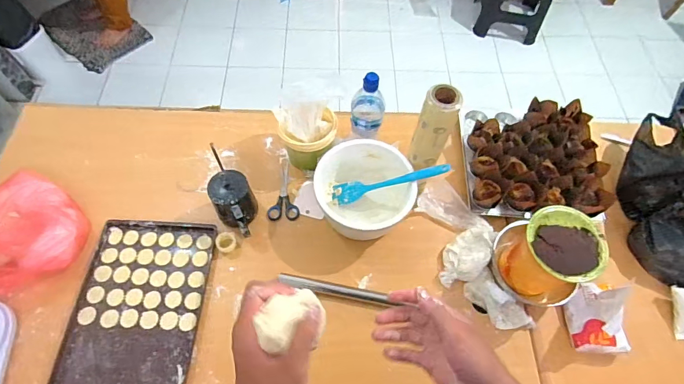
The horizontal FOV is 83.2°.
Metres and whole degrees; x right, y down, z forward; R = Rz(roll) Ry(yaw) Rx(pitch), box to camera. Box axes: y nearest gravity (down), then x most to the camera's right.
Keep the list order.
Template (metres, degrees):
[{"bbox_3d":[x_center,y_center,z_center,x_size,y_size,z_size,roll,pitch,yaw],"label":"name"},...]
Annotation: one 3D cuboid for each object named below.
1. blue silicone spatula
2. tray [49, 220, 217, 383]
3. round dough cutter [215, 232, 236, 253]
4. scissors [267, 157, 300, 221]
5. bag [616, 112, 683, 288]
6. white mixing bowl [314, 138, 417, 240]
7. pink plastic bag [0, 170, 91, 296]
[{"bbox_3d":[0.092,-0.020,0.809,0.268,0.023,0.050,-15,58,29],"label":"blue silicone spatula"},{"bbox_3d":[-0.398,0.231,0.753,0.238,0.017,0.365,4,62,-1],"label":"tray"},{"bbox_3d":[-0.245,0.107,0.816,0.040,0.013,0.041,1,63,-2],"label":"round dough cutter"},{"bbox_3d":[-0.136,-0.009,0.907,0.068,0.009,0.166,-2,63,-4],"label":"scissors"},{"bbox_3d":[0.722,-0.011,0.806,0.165,0.221,0.388,5,62,0],"label":"bag"},{"bbox_3d":[0.044,0.005,0.832,0.199,0.142,0.187,1,63,-2],"label":"white mixing bowl"},{"bbox_3d":[-0.673,0.088,0.771,0.258,0.097,0.265,26,64,10],"label":"pink plastic bag"}]

